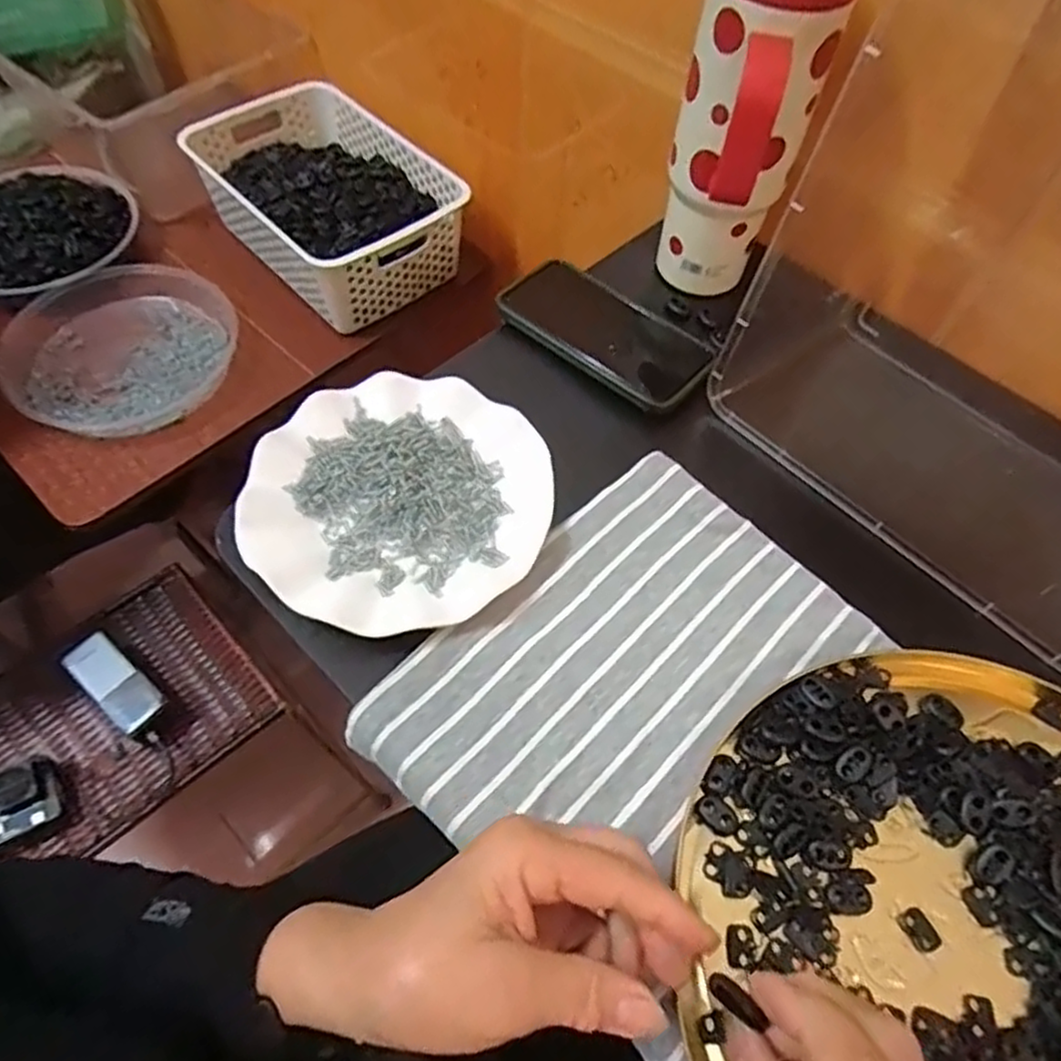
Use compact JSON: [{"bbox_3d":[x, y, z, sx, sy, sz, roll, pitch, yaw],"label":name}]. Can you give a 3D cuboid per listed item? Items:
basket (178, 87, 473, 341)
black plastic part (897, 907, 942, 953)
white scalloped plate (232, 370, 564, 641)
[{"bbox_3d":[-0.238,-0.391,0.845,0.207,0.094,0.311,-36,67,-21],"label":"basket"},{"bbox_3d":[0.185,0.190,0.337,0.014,0.004,0.018,-26,63,-16],"label":"black plastic part"},{"bbox_3d":[-0.081,-0.021,0.440,0.180,0.025,0.173,1,59,-2],"label":"white scalloped plate"}]

